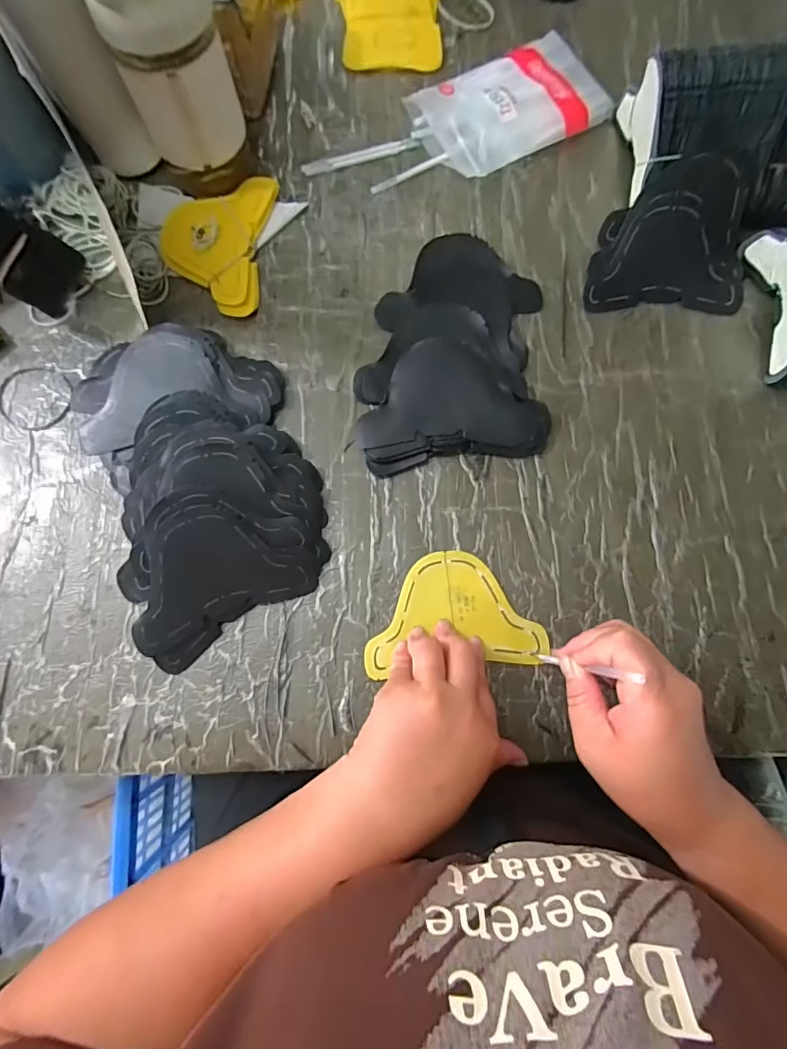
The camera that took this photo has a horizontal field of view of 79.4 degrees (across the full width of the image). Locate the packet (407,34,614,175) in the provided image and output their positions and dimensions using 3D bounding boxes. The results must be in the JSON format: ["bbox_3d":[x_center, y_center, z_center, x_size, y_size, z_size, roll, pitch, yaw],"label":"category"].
[{"bbox_3d":[0.110,-0.402,0.454,0.173,0.026,0.110,-28,80,-5],"label":"packet"}]

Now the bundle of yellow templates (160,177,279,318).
[{"bbox_3d":[-0.162,-0.257,0.431,0.092,0.012,0.138,6,78,1],"label":"bundle of yellow templates"}]

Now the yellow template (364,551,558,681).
[{"bbox_3d":[0.045,0.065,0.362,0.134,0.004,0.087,-5,77,0],"label":"yellow template"}]

